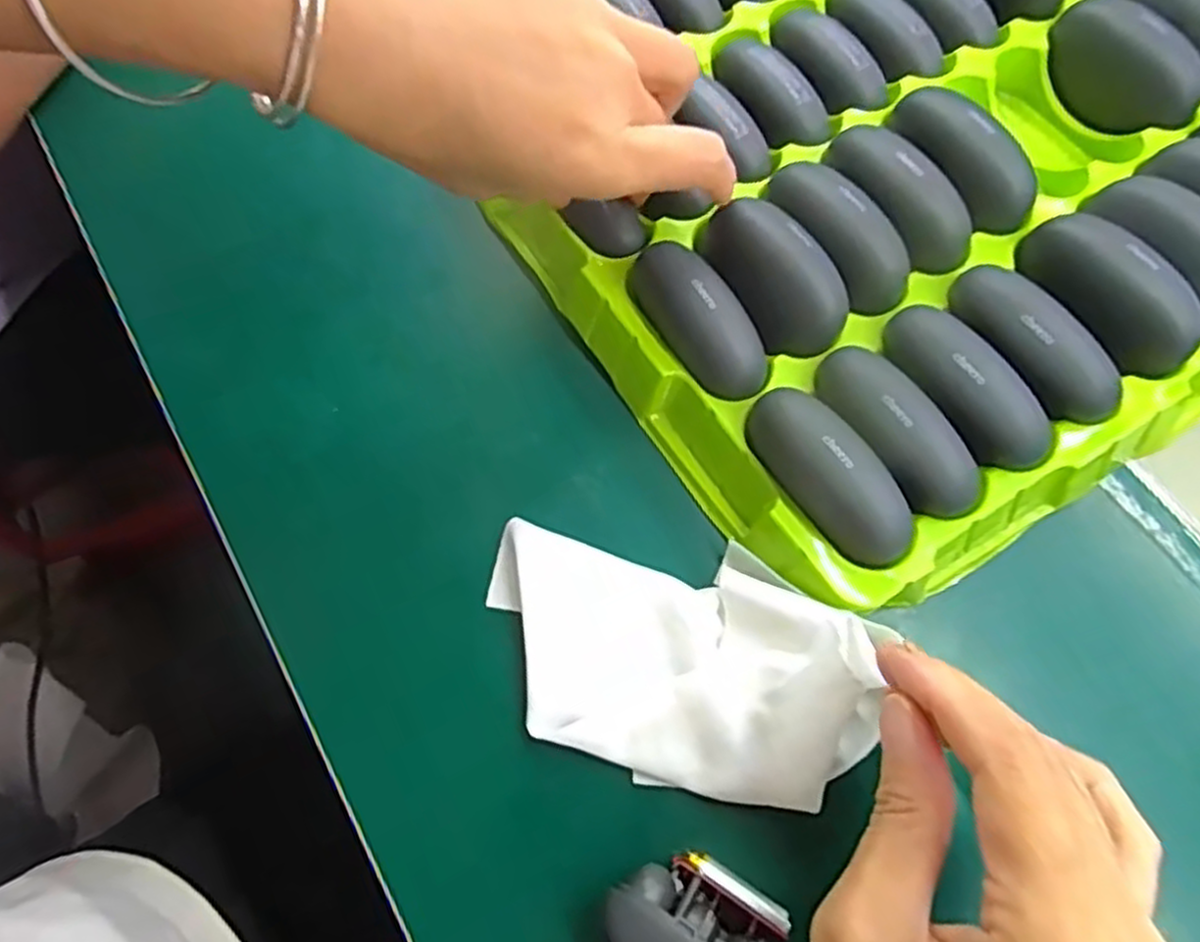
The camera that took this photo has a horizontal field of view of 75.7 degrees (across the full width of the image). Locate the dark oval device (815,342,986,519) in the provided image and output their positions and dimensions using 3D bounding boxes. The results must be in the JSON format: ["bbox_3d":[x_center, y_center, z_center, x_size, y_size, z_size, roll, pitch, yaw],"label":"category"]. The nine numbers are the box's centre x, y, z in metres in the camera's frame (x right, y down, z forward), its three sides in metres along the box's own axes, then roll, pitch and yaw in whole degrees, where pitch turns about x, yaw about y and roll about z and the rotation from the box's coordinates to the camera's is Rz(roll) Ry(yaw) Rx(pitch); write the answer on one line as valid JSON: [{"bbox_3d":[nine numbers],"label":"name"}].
[{"bbox_3d":[0.099,-0.014,0.254,0.025,0.020,0.066,-32,71,-9],"label":"dark oval device"}]

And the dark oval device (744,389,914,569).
[{"bbox_3d":[0.075,0.000,0.251,0.023,0.023,0.067,-32,71,-9],"label":"dark oval device"}]

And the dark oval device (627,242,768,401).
[{"bbox_3d":[0.036,-0.057,0.277,0.026,0.022,0.065,-29,71,-8],"label":"dark oval device"}]

